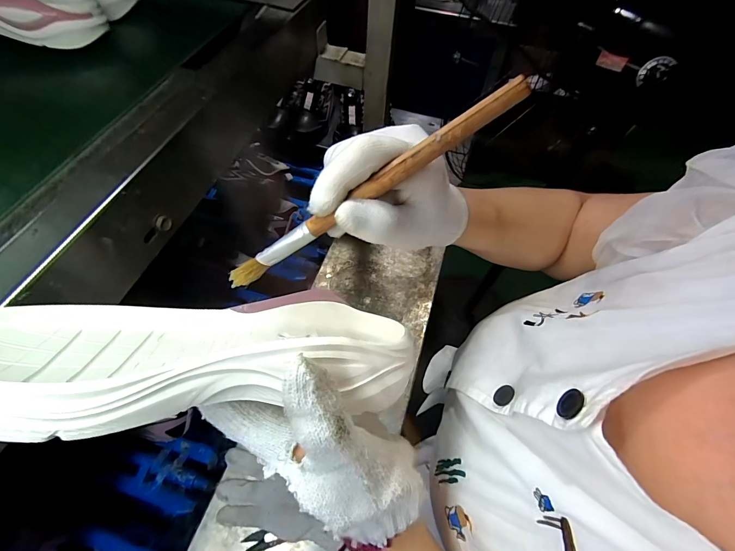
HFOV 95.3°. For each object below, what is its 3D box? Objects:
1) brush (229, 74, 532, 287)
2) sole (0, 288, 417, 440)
[{"bbox_3d":[-0.008,-0.040,0.182,0.190,0.010,0.008,-29,58,21],"label":"brush"},{"bbox_3d":[-0.094,0.045,0.184,0.239,0.104,0.055,0,101,-16],"label":"sole"}]

